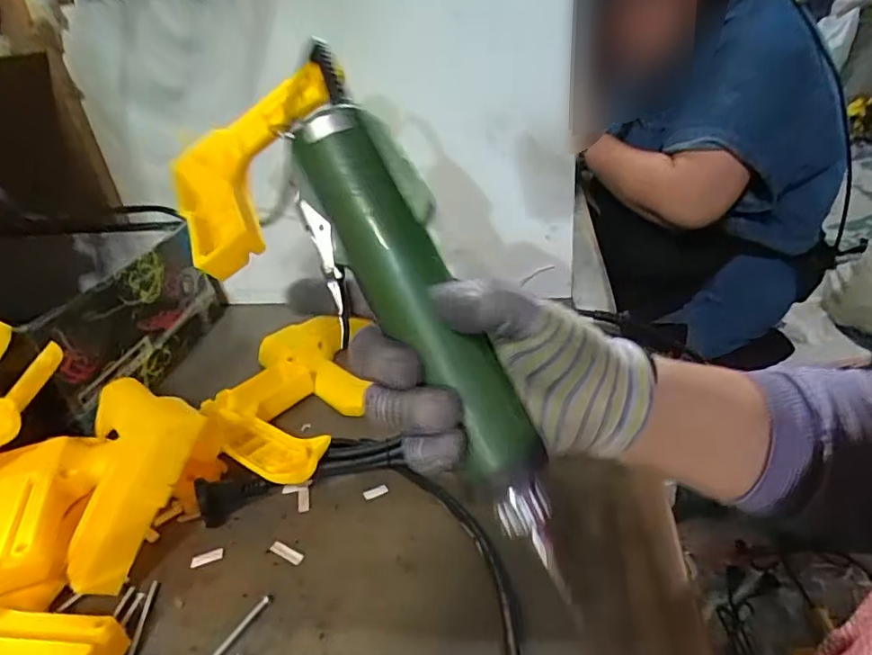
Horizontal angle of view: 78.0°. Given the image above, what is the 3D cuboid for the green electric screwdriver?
[{"bbox_3d":[-0.005,-0.012,0.237,0.042,0.240,0.030,-27,-2,-33],"label":"green electric screwdriver"}]

